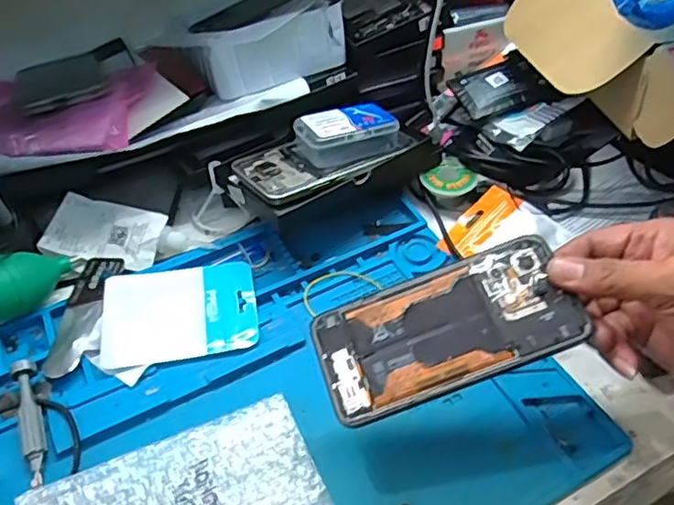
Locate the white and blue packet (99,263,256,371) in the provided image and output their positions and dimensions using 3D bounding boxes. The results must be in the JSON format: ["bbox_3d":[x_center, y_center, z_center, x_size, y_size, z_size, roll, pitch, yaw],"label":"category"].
[{"bbox_3d":[-0.126,0.048,0.481,0.120,0.009,0.088,-9,47,-6],"label":"white and blue packet"}]

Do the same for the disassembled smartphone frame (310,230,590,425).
[{"bbox_3d":[0.065,0.046,0.373,0.156,0.005,0.077,-21,60,2],"label":"disassembled smartphone frame"}]

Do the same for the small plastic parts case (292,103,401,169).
[{"bbox_3d":[0.007,-0.106,0.539,0.089,0.037,0.056,-26,51,-20],"label":"small plastic parts case"}]

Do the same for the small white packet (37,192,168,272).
[{"bbox_3d":[-0.205,-0.017,0.531,0.095,0.012,0.056,11,75,0],"label":"small white packet"}]

